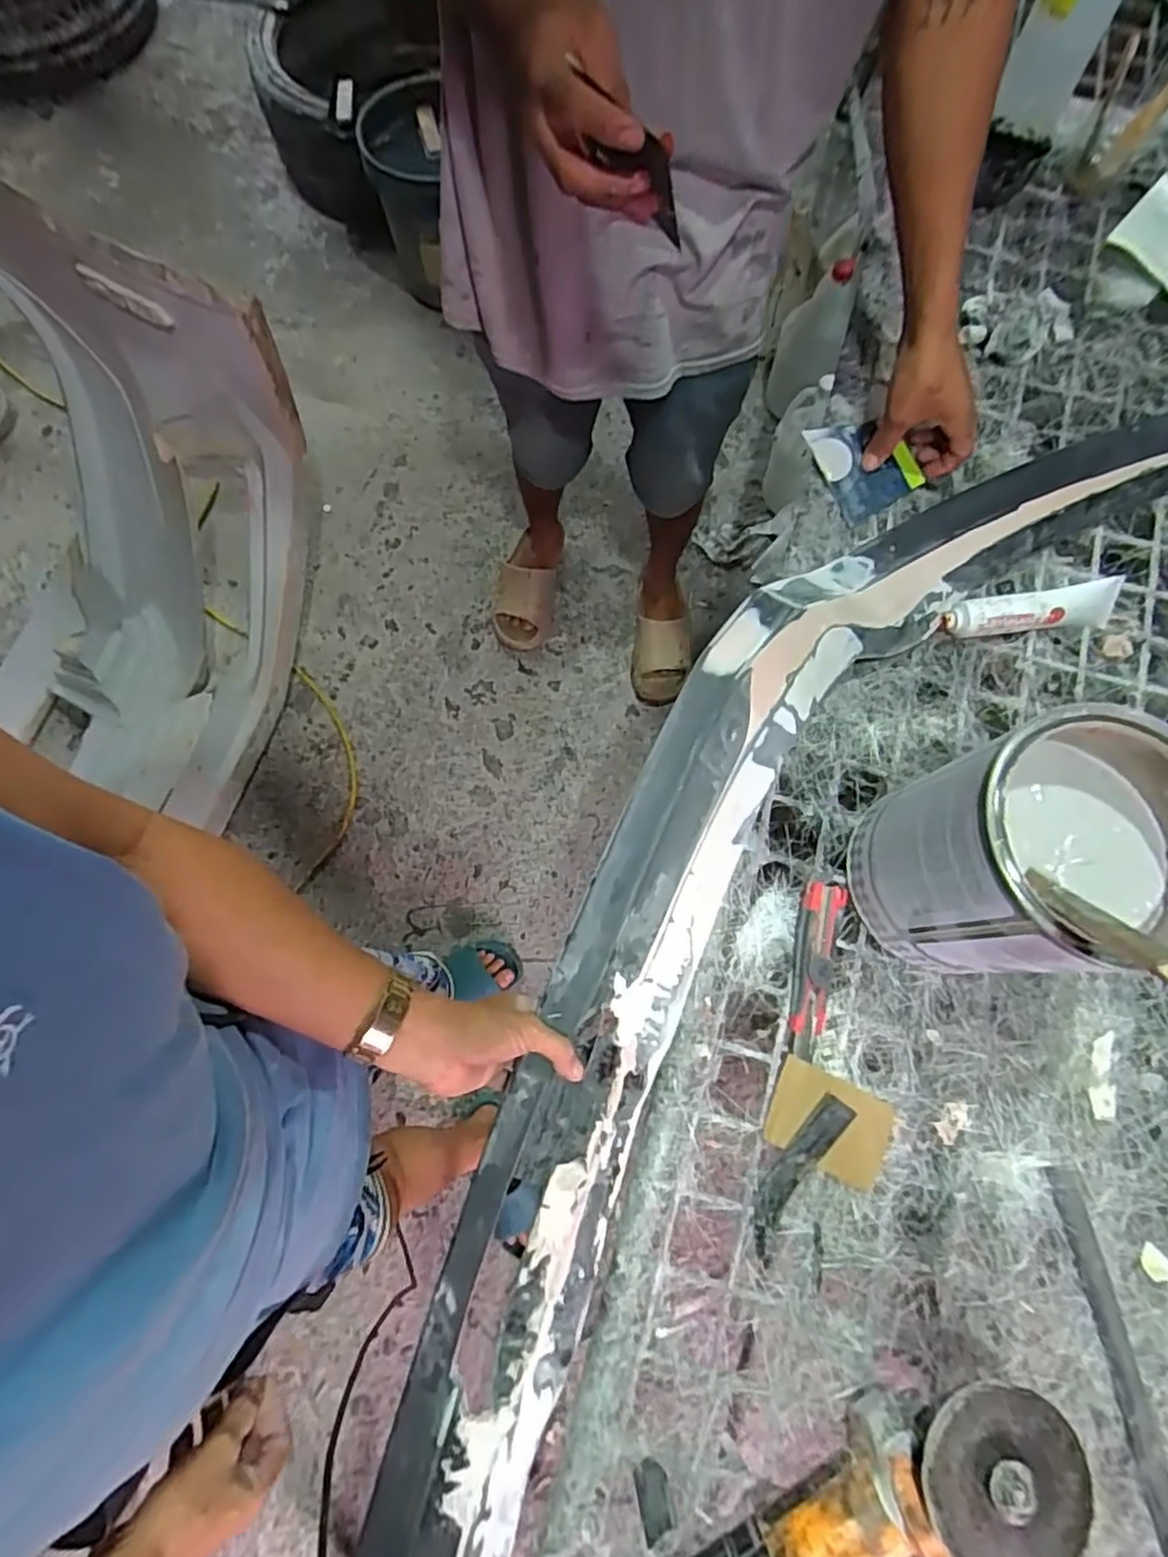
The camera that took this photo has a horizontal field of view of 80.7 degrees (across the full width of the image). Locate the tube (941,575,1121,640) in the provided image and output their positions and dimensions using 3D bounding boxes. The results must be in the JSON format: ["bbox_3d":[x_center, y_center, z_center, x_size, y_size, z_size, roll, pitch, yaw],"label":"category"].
[{"bbox_3d":[0.435,-0.161,0.670,0.176,0.035,0.033,-8,75,-1],"label":"tube"}]

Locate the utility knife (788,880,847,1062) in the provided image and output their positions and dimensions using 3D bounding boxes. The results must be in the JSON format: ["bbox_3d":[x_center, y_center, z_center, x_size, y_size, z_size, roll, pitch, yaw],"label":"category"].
[{"bbox_3d":[0.194,0.159,0.576,0.039,0.017,0.143,13,75,4],"label":"utility knife"}]

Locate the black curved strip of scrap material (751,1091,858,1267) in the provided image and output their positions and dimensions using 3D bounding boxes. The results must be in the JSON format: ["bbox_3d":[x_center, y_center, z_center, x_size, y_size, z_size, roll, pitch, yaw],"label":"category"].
[{"bbox_3d":[0.163,0.305,0.532,0.029,0.015,0.126,36,78,10],"label":"black curved strip of scrap material"}]

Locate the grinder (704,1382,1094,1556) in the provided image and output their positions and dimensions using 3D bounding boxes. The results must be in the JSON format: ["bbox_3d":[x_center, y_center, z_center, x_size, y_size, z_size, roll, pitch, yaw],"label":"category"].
[{"bbox_3d":[0.176,0.486,0.436,0.289,0.076,0.098,-31,76,-7],"label":"grinder"}]

